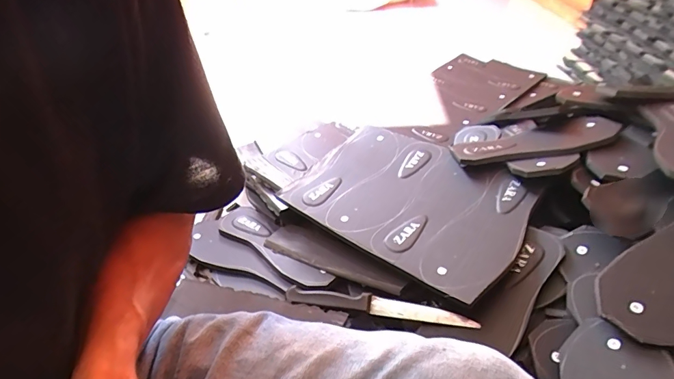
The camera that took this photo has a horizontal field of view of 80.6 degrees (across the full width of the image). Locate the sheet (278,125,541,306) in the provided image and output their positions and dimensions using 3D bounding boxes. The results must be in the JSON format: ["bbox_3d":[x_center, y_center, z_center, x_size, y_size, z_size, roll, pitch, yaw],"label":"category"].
[{"bbox_3d":[0.108,0.004,0.626,0.360,0.019,0.248,24,54,37],"label":"sheet"}]

